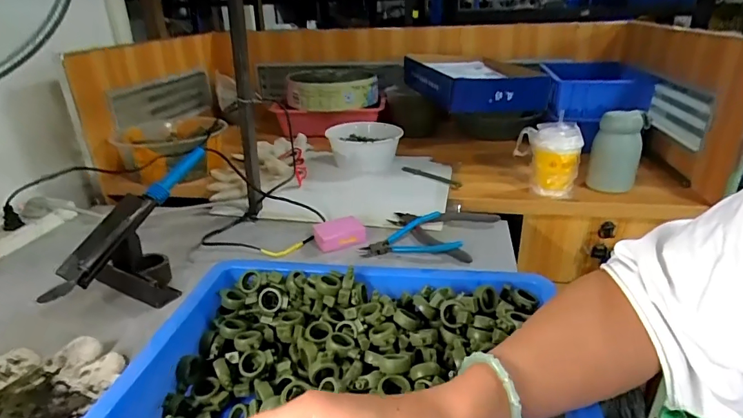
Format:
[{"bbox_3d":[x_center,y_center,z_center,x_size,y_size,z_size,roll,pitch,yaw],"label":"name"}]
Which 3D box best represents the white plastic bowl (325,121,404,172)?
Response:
[{"bbox_3d":[-0.013,-0.143,1.002,0.148,0.079,0.154,-2,25,1],"label":"white plastic bowl"}]

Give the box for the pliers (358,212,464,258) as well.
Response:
[{"bbox_3d":[0.063,0.039,0.700,0.146,0.029,0.103,1,25,7],"label":"pliers"}]

